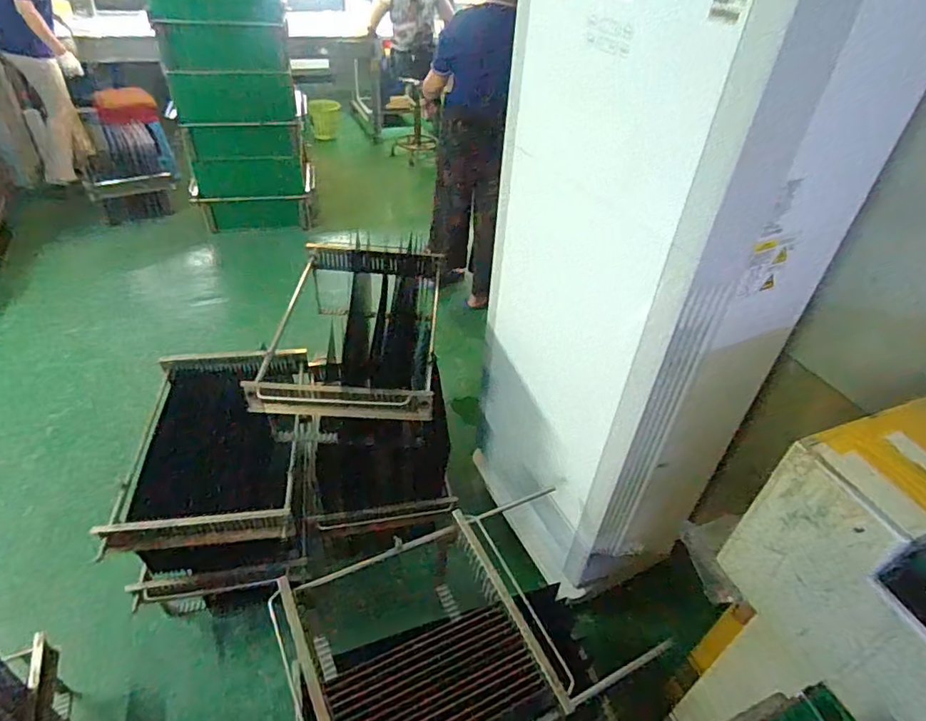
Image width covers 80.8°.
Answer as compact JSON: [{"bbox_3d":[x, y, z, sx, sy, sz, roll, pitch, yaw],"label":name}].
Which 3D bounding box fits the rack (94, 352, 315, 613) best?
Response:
[{"bbox_3d":[-0.646,0.311,1.532,0.436,0.413,0.599,0,41,-6],"label":"rack"}]

